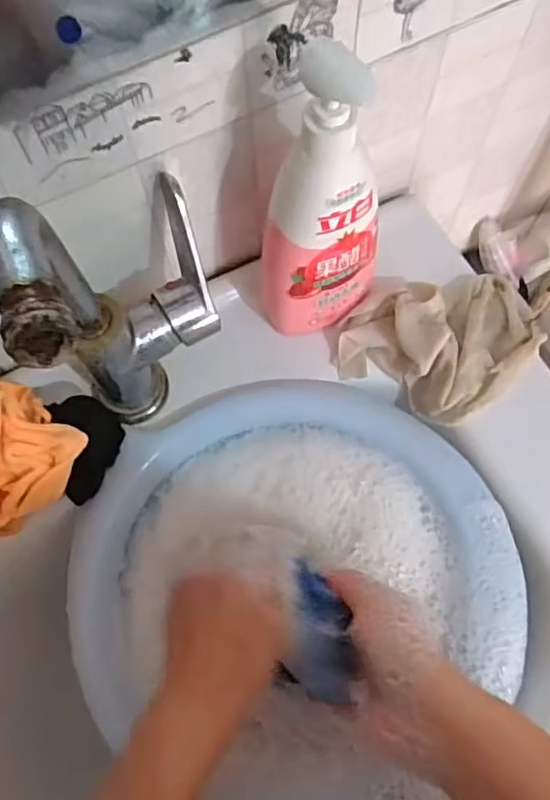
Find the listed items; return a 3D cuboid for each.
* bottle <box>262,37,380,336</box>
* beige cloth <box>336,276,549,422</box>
[{"bbox_3d":[0.029,-0.129,0.399,0.080,0.223,0.060,-18,64,-6],"label":"bottle"},{"bbox_3d":[0.130,-0.045,0.482,0.160,0.048,0.115,-15,69,-5],"label":"beige cloth"}]

